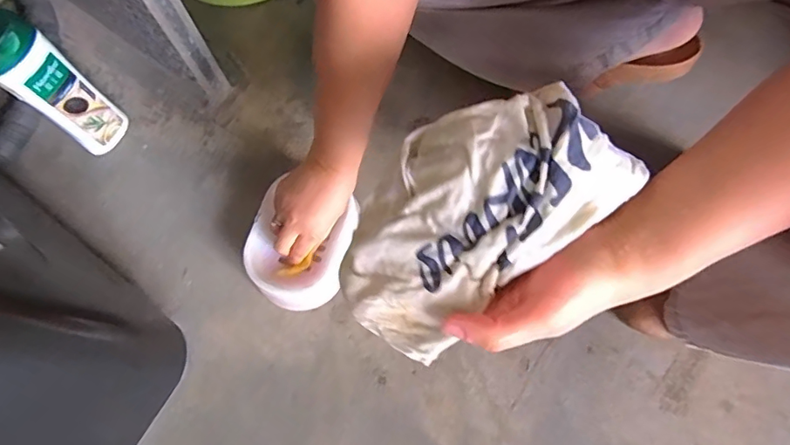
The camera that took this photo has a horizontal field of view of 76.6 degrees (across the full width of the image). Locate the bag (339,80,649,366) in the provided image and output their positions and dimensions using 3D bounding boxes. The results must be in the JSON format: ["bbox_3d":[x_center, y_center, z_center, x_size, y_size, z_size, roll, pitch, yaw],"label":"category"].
[{"bbox_3d":[0.042,-0.008,0.291,0.172,0.030,0.103,-41,78,8],"label":"bag"}]

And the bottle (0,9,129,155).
[{"bbox_3d":[-0.400,-0.155,0.598,0.034,0.219,0.065,17,73,7],"label":"bottle"}]

